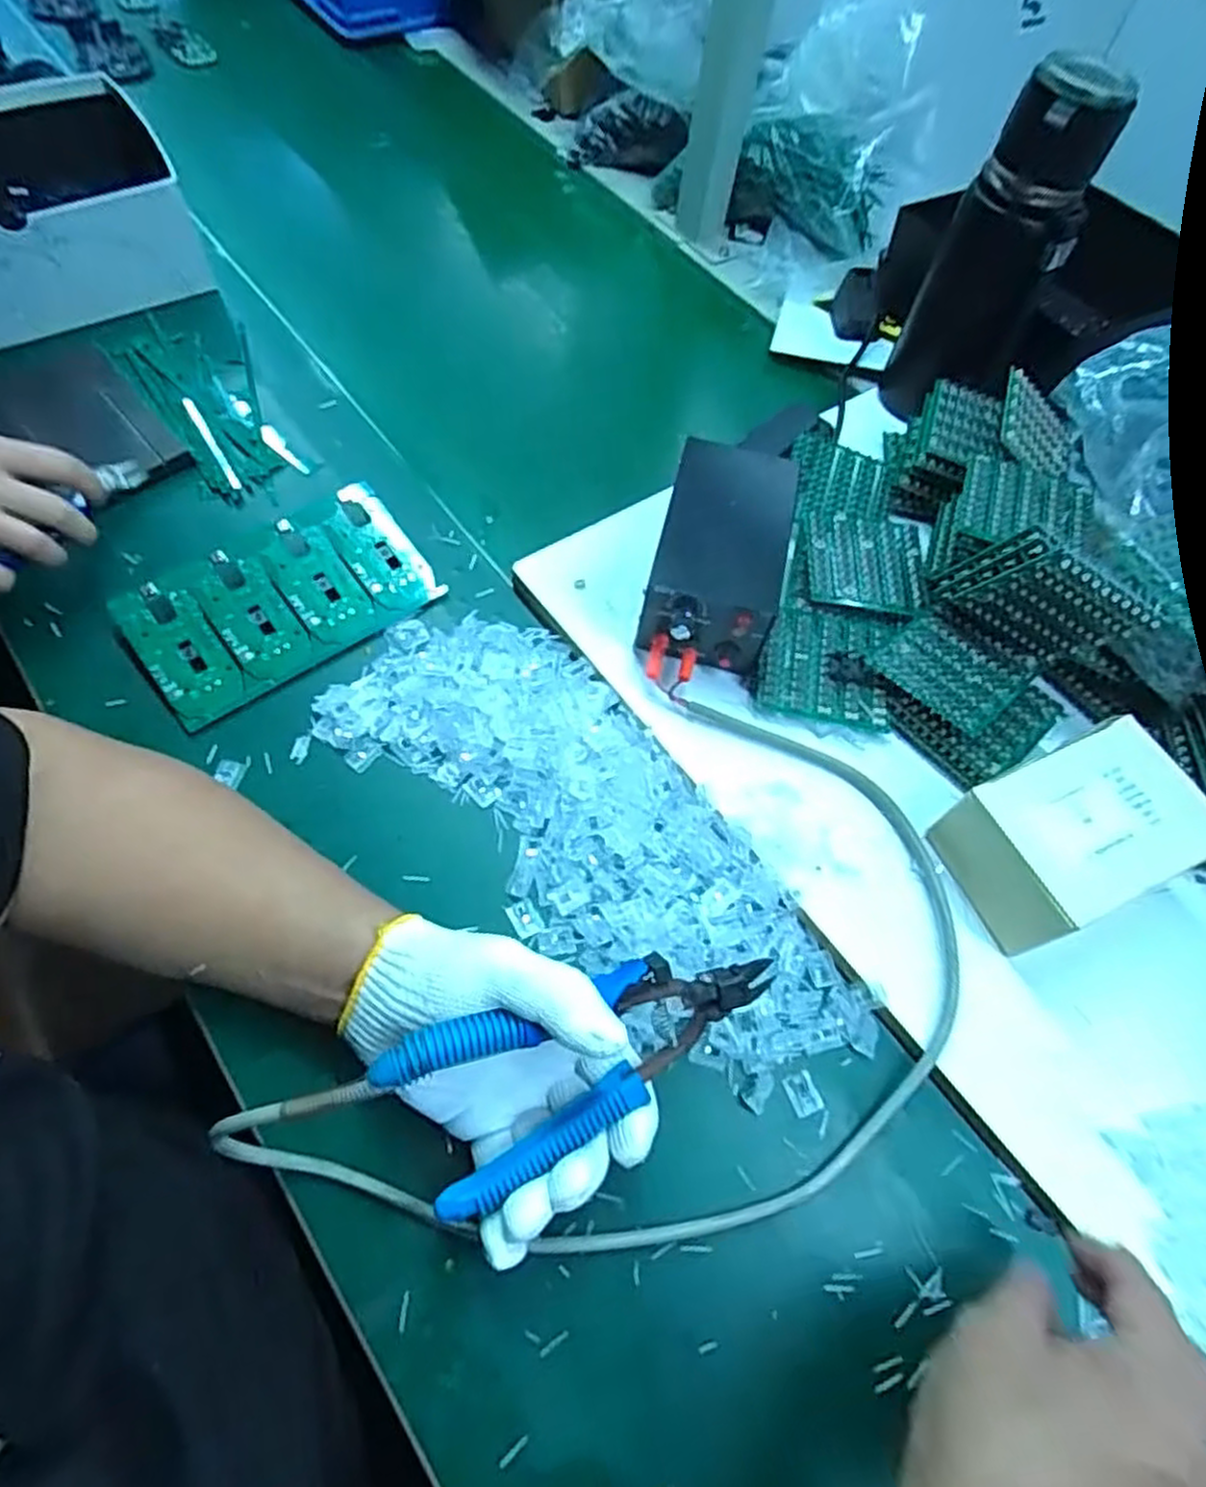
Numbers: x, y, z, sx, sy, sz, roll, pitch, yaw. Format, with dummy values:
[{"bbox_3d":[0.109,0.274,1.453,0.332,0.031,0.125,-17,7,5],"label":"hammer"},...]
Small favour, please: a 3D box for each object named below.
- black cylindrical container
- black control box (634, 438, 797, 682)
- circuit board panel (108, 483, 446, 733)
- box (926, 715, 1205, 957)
[{"bbox_3d":[0.283,-0.345,0.564,0.079,0.226,0.064,17,62,4],"label":"black cylindrical container"},{"bbox_3d":[0.076,-0.120,0.502,0.082,0.067,0.158,14,65,2],"label":"black control box"},{"bbox_3d":[-0.211,-0.097,0.509,0.189,0.011,0.108,-37,81,-22],"label":"circuit board panel"},{"bbox_3d":[0.268,0.051,0.444,0.129,0.063,0.087,-23,69,-14],"label":"box"}]

